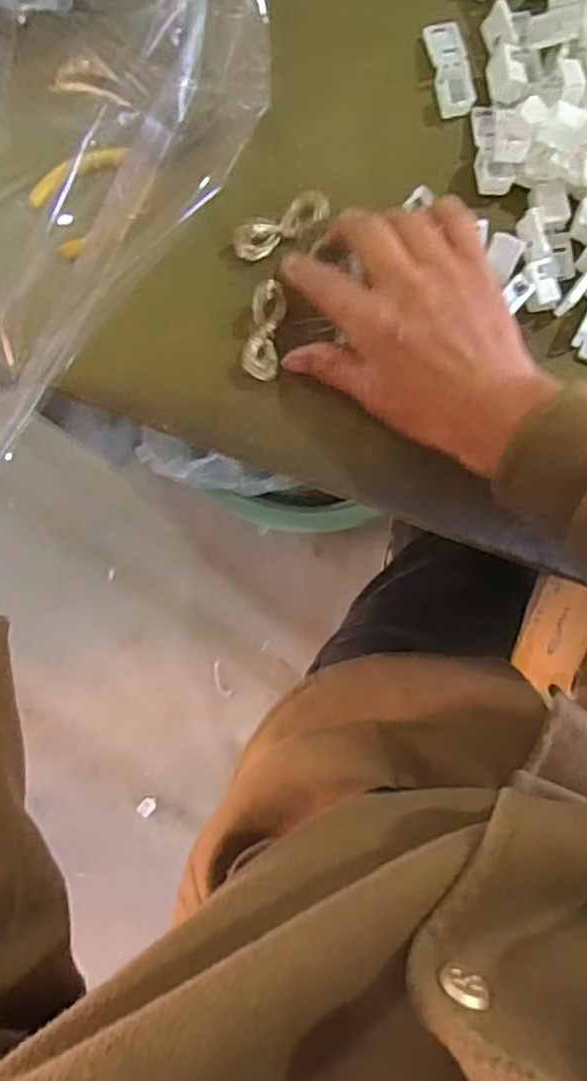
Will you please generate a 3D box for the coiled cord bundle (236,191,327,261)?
[{"bbox_3d":[-0.007,-0.180,0.380,0.060,0.013,0.020,-37,87,-1],"label":"coiled cord bundle"}]

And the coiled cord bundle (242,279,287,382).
[{"bbox_3d":[-0.016,-0.119,0.377,0.019,0.013,0.054,9,95,1],"label":"coiled cord bundle"}]

